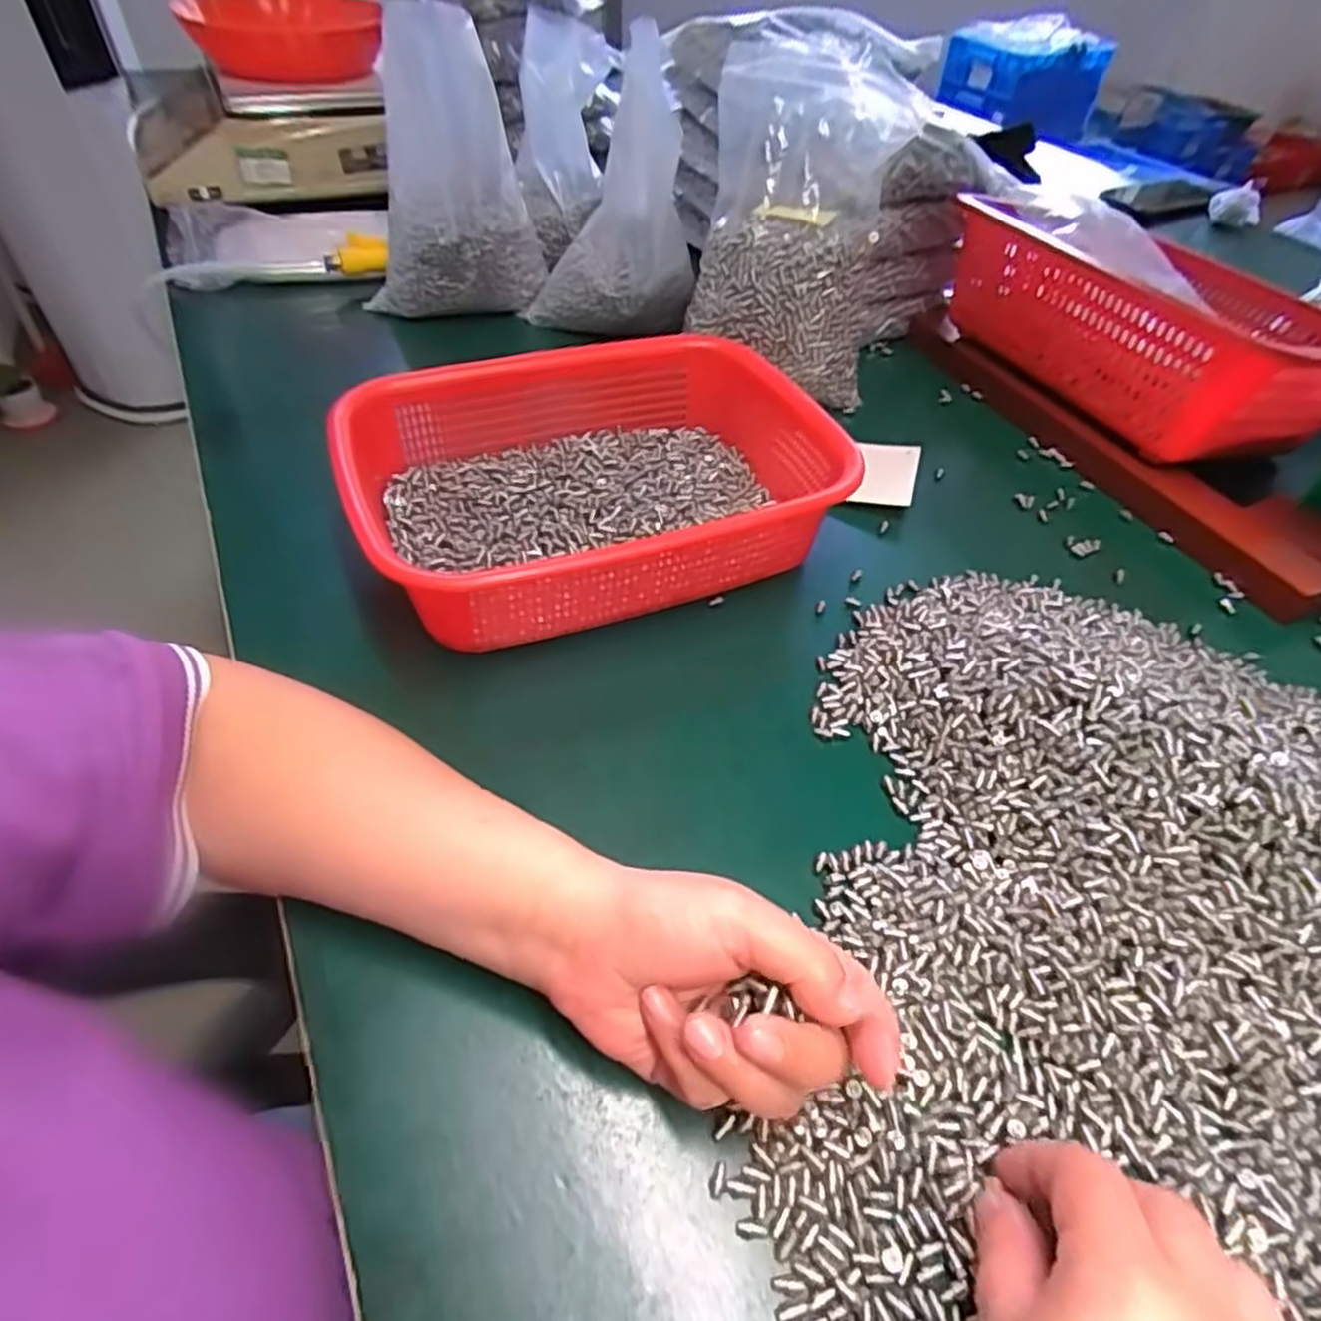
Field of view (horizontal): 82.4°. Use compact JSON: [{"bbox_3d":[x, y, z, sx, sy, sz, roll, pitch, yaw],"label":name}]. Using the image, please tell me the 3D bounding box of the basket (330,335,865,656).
[{"bbox_3d":[-0.033,-0.115,0.474,0.289,0.071,0.214,-15,51,-16],"label":"basket"}]

